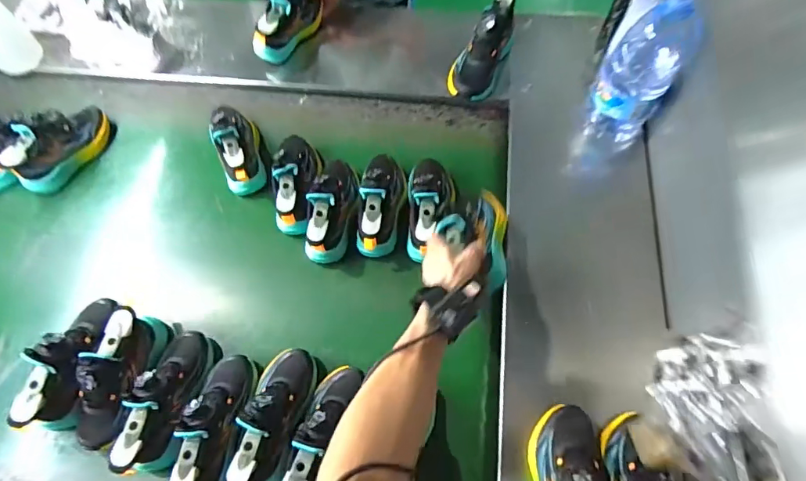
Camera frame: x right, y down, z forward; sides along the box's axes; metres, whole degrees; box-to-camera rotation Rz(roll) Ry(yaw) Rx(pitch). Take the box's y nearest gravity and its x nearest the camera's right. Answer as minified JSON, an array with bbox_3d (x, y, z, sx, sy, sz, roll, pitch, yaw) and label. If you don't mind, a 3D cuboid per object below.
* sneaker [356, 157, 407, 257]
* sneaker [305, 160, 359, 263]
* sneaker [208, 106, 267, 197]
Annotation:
[{"bbox_3d":[-0.036,-0.076,0.768,0.073,0.095,0.209,3,65,5],"label":"sneaker"},{"bbox_3d":[-0.118,-0.067,0.763,0.069,0.094,0.187,5,65,6],"label":"sneaker"},{"bbox_3d":[-0.293,-0.177,0.810,0.074,0.089,0.173,-16,65,-4],"label":"sneaker"}]

